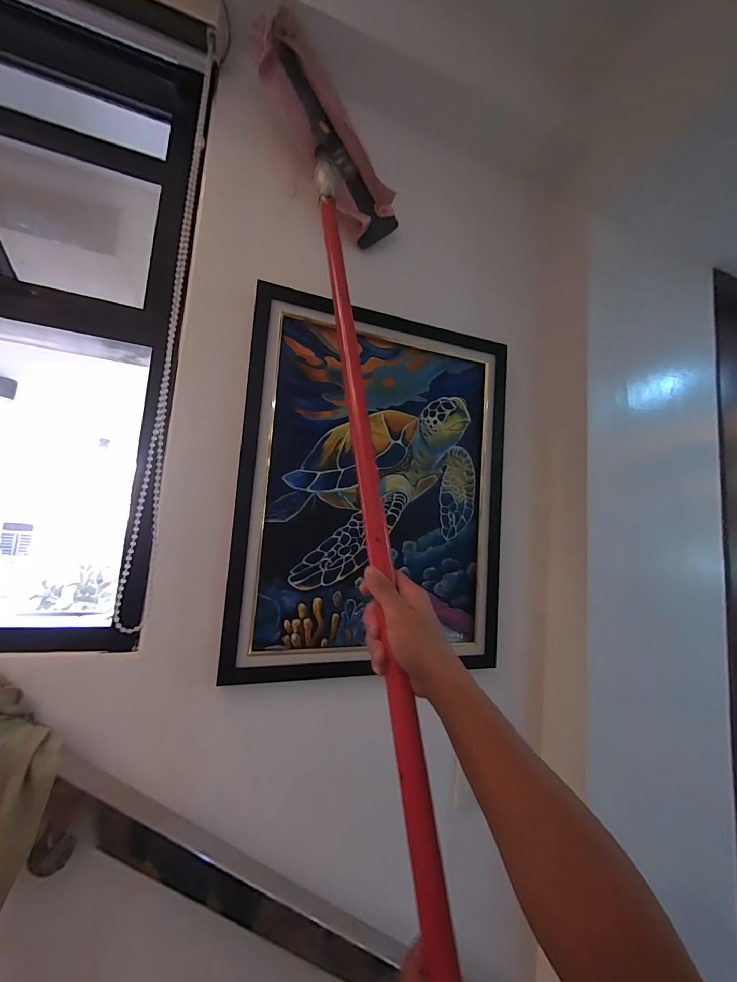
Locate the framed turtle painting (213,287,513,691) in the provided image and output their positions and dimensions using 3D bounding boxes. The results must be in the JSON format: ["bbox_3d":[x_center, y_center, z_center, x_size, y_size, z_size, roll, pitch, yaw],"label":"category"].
[{"bbox_3d":[0.029,-0.007,0.732,0.543,0.707,0.043,6,-5,-19],"label":"framed turtle painting"}]

